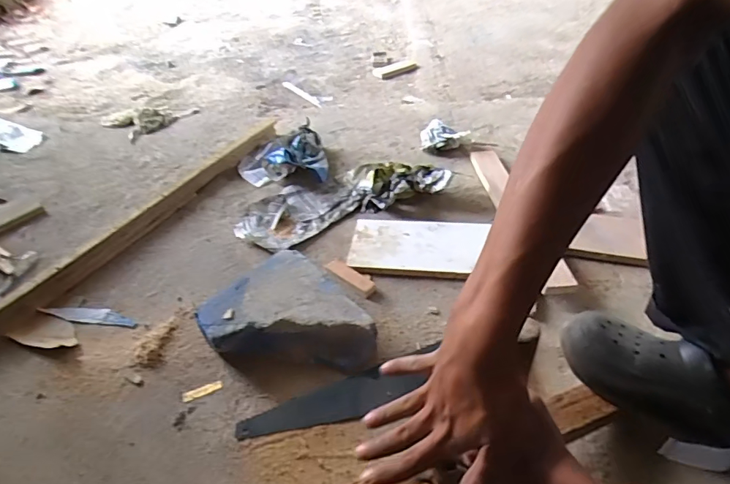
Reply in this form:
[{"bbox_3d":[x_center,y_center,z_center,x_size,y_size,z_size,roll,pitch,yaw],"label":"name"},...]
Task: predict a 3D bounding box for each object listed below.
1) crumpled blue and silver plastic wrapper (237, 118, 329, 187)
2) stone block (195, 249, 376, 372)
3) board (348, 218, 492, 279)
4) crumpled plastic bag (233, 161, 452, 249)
[{"bbox_3d":[-0.202,-0.209,1.129,0.218,0.070,0.182,-6,42,-2],"label":"crumpled blue and silver plastic wrapper"},{"bbox_3d":[-0.116,0.106,0.760,0.266,0.078,0.189,0,42,4],"label":"stone block"},{"bbox_3d":[0.102,0.008,0.894,0.253,0.024,0.142,2,42,6],"label":"board"},{"bbox_3d":[-0.060,-0.100,1.002,0.439,0.065,0.199,-17,44,-14],"label":"crumpled plastic bag"}]

